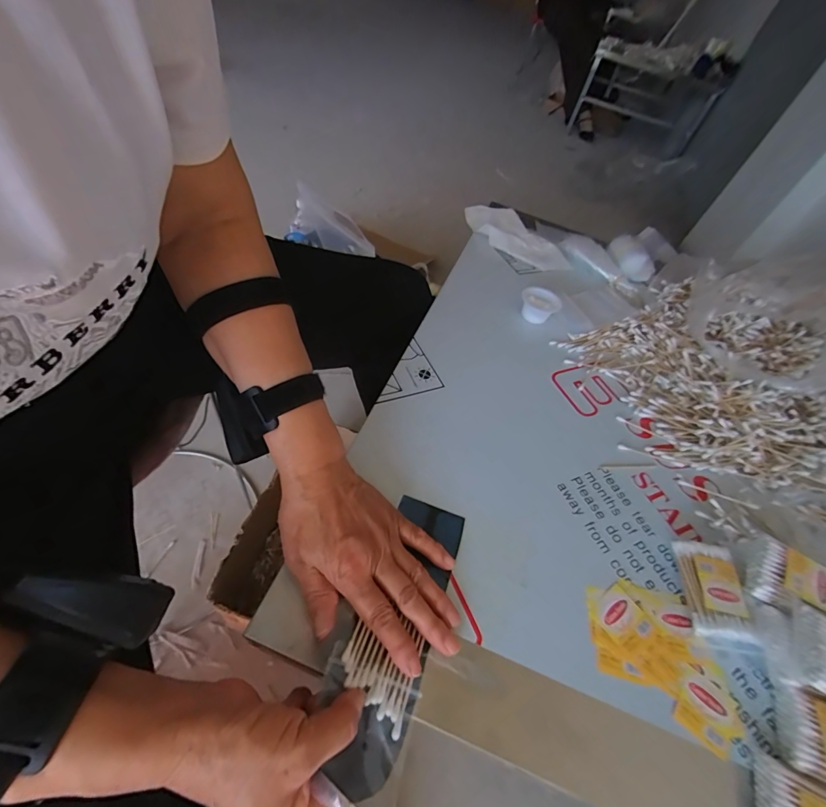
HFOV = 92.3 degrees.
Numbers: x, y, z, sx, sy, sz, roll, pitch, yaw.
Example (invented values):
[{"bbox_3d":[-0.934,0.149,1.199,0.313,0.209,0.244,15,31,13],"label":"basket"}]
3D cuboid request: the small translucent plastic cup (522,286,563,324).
[{"bbox_3d":[0.174,-0.131,0.551,0.053,0.039,0.053,7,51,-9],"label":"small translucent plastic cup"}]

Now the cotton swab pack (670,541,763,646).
[{"bbox_3d":[0.256,0.159,0.339,0.050,0.021,0.073,12,50,-5],"label":"cotton swab pack"}]

